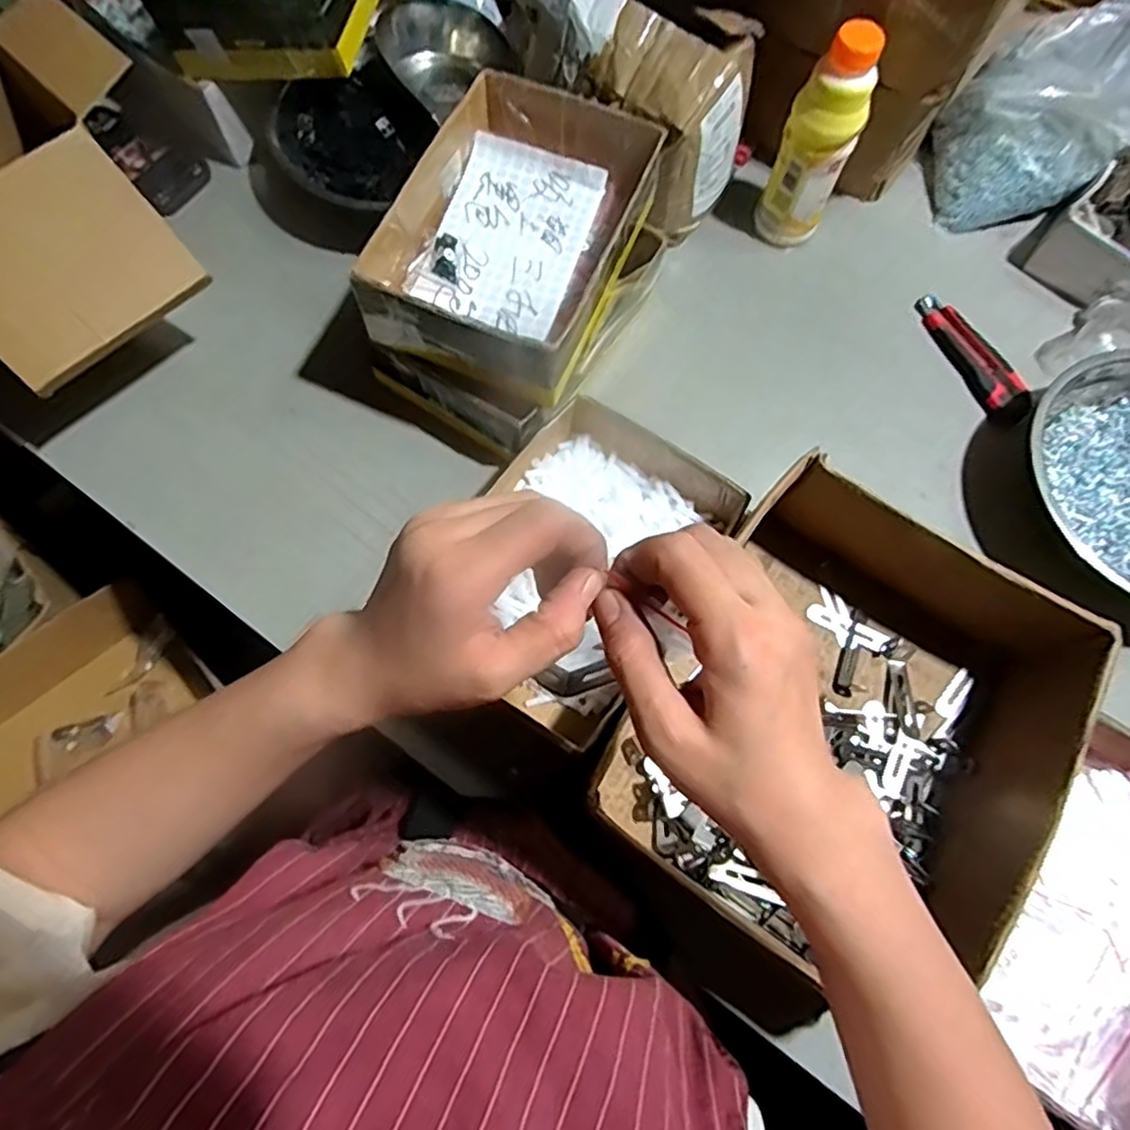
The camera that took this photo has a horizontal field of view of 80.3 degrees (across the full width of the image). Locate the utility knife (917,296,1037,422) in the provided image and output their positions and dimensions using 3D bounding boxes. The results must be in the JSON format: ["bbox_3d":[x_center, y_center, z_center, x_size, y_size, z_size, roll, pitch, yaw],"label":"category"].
[{"bbox_3d":[0.409,-0.212,0.679,0.038,0.026,0.156,-23,73,-10],"label":"utility knife"}]

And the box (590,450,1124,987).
[{"bbox_3d":[0.202,0.119,0.500,0.251,0.125,0.293,34,73,9],"label":"box"}]

